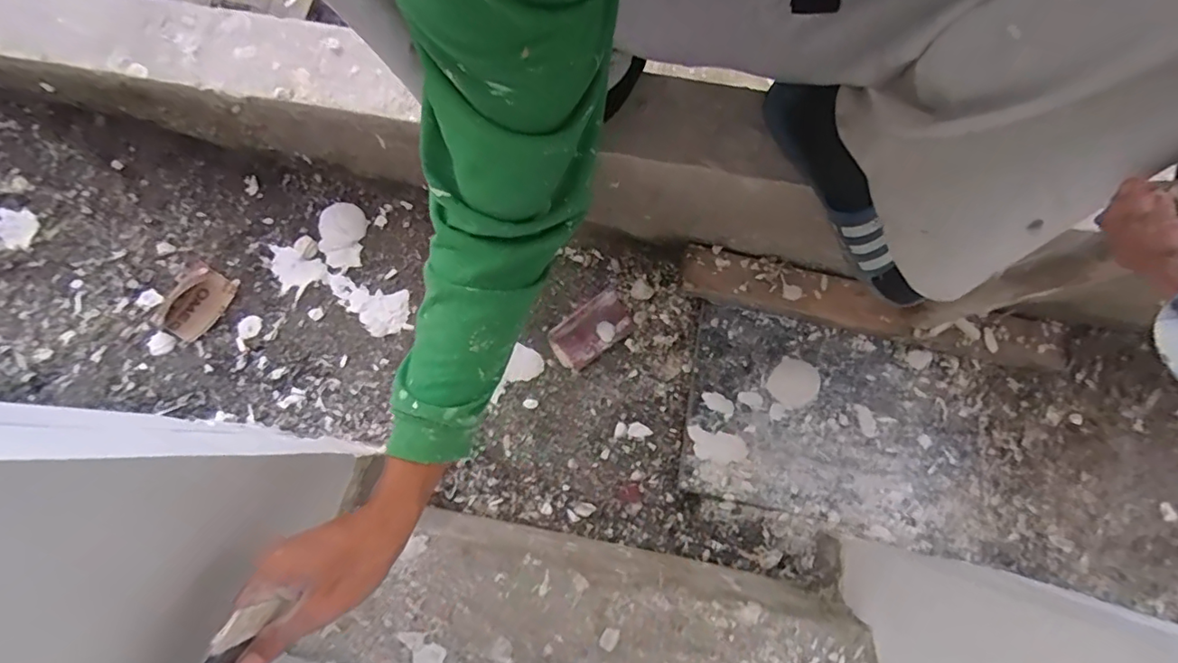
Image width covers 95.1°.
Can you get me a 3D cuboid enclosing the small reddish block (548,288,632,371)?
[{"bbox_3d":[0.004,-0.003,0.813,0.128,0.039,0.066,-38,79,-7],"label":"small reddish block"}]

